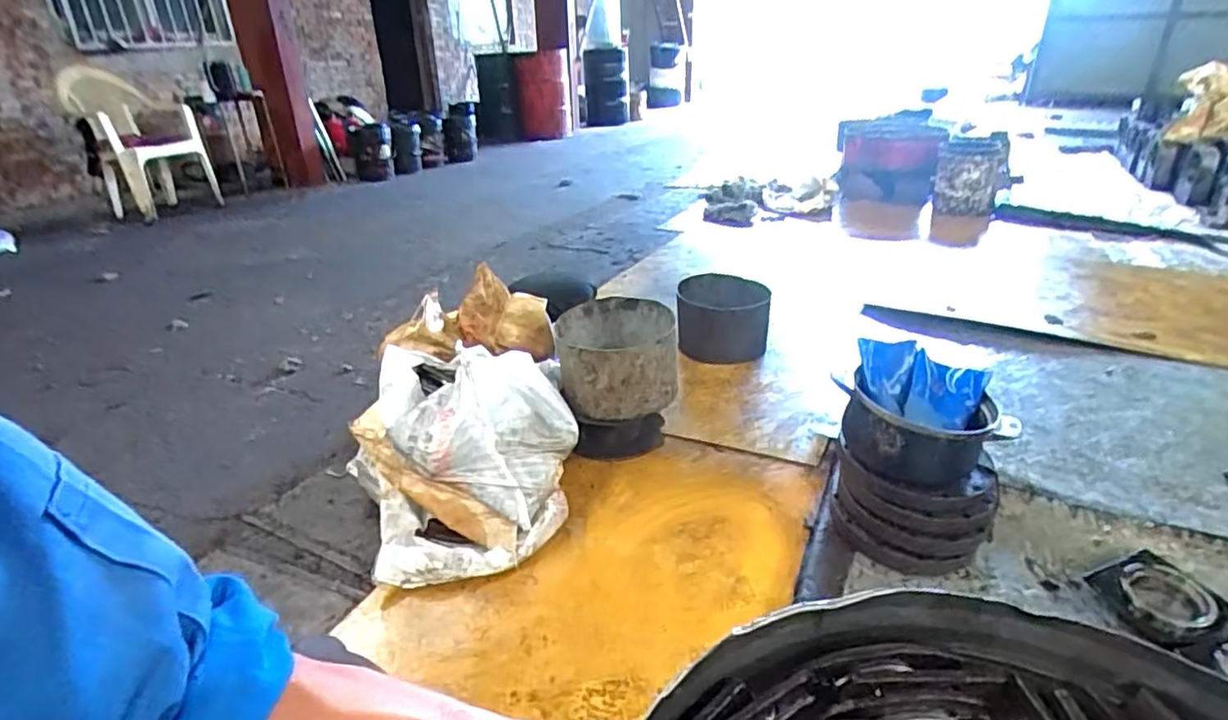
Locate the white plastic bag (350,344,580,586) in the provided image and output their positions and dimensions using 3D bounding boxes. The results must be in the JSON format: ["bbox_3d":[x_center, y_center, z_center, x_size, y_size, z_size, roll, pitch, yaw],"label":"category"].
[{"bbox_3d":[-0.296,0.191,1.306,0.442,0.315,0.444,-6,27,-8],"label":"white plastic bag"}]

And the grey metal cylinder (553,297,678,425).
[{"bbox_3d":[0.007,0.001,1.508,0.270,0.195,0.262,-3,27,-4],"label":"grey metal cylinder"}]

